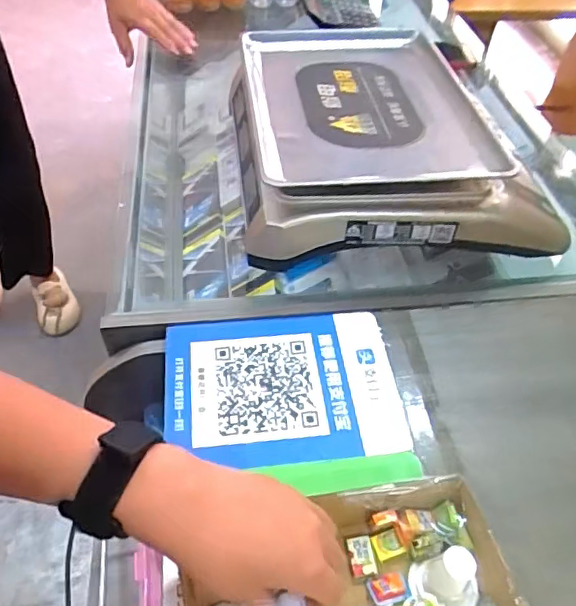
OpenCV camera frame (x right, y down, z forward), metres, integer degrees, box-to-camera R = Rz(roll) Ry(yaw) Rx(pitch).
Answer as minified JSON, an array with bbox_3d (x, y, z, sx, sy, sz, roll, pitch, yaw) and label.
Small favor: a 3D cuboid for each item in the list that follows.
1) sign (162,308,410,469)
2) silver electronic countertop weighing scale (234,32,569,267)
[{"bbox_3d":[-0.006,0.071,0.493,0.199,0.004,0.148,-3,49,-6],"label":"sign"},{"bbox_3d":[0.108,-0.189,0.653,0.320,0.111,0.329,1,49,-2],"label":"silver electronic countertop weighing scale"}]

